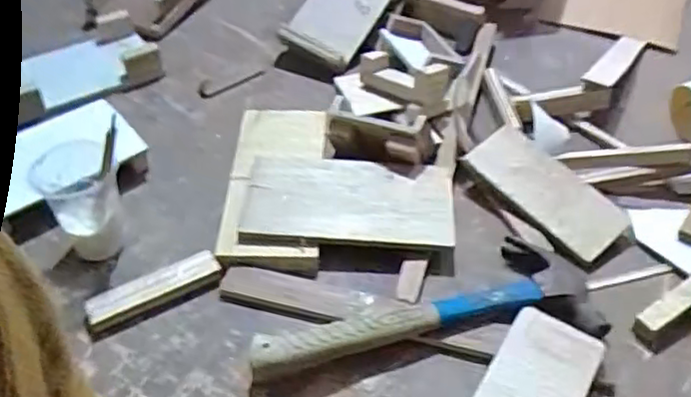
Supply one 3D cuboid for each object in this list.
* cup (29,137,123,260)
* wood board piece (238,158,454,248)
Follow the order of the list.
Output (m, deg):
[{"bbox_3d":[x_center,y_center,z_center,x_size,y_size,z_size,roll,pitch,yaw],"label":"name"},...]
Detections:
[{"bbox_3d":[-0.230,0.006,0.584,0.062,0.091,0.075,-23,49,-23],"label":"cup"},{"bbox_3d":[0.002,0.000,0.625,0.193,0.009,0.106,3,45,3],"label":"wood board piece"}]

